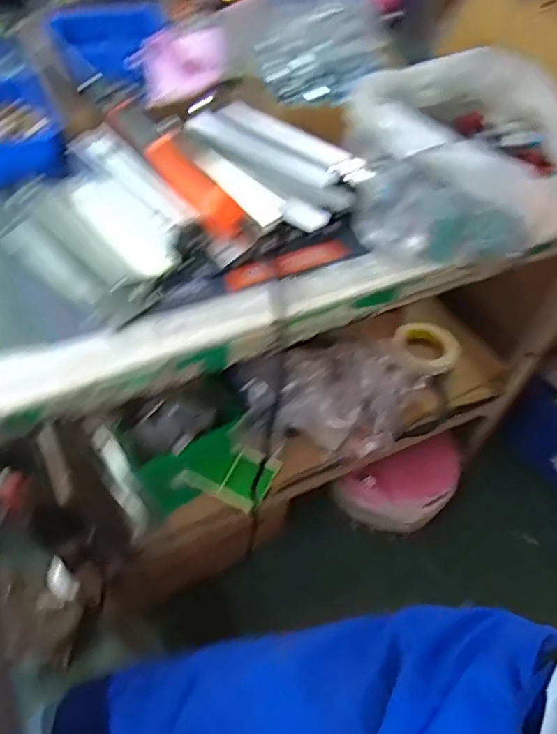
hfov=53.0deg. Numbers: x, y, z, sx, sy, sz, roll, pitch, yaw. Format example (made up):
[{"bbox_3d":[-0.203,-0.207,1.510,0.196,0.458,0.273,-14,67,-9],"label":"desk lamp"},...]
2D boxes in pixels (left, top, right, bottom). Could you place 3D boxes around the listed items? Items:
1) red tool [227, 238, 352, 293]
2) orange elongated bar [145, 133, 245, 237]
[{"bbox_3d":[0.009,-0.106,0.581,0.129,0.027,0.021,-13,55,-14],"label":"red tool"},{"bbox_3d":[-0.080,-0.173,0.538,0.115,0.024,0.028,47,61,3],"label":"orange elongated bar"}]

